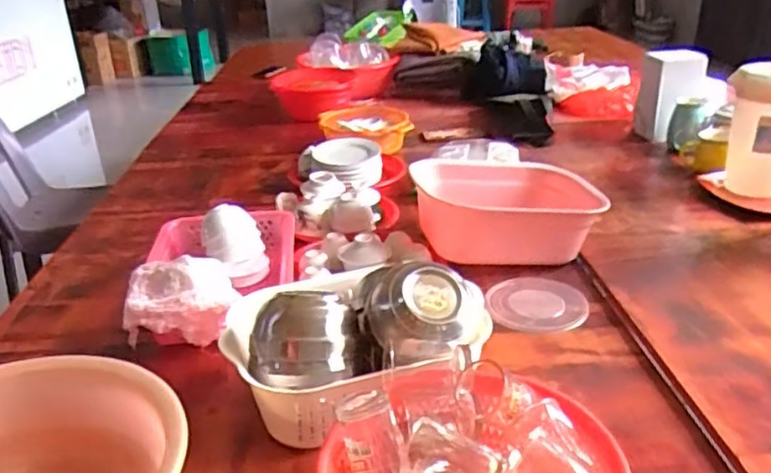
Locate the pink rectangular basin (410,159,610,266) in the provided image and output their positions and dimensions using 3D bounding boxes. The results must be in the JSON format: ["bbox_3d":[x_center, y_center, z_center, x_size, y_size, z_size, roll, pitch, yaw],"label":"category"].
[{"bbox_3d":[0.197,-0.046,1.134,0.308,0.114,0.267,-3,24,0],"label":"pink rectangular basin"}]

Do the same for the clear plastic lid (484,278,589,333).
[{"bbox_3d":[0.223,0.097,0.976,0.143,0.016,0.154,-2,24,3],"label":"clear plastic lid"}]

